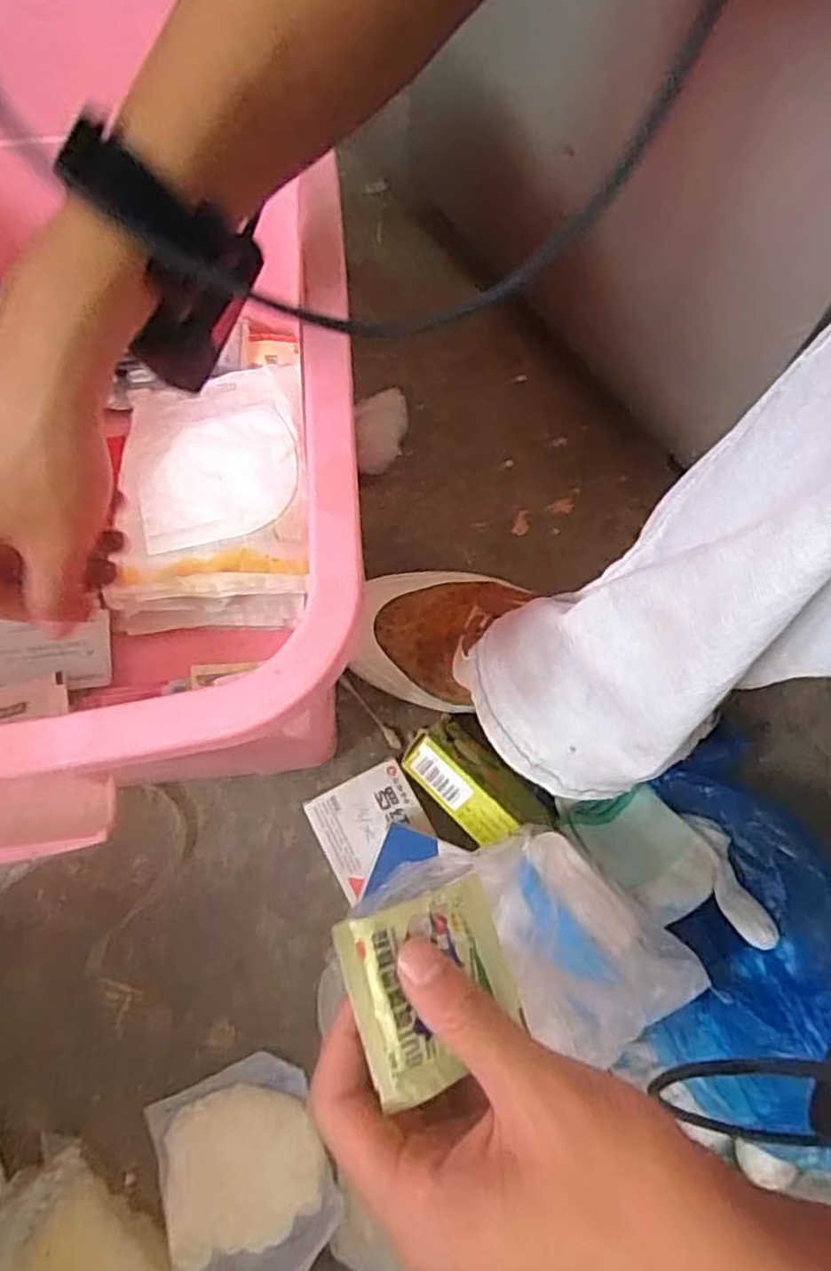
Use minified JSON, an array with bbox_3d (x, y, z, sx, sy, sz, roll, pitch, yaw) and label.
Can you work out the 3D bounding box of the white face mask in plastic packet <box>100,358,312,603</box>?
[{"bbox_3d":[-0.147,-0.116,0.516,0.128,0.014,0.190,-5,68,-3],"label":"white face mask in plastic packet"}]

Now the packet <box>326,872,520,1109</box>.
[{"bbox_3d":[0.007,0.120,0.250,0.067,0.009,0.055,-3,71,-43],"label":"packet"}]

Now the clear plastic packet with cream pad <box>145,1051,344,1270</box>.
[{"bbox_3d":[-0.097,0.310,0.398,0.091,0.015,0.119,-22,53,-14],"label":"clear plastic packet with cream pad"}]

